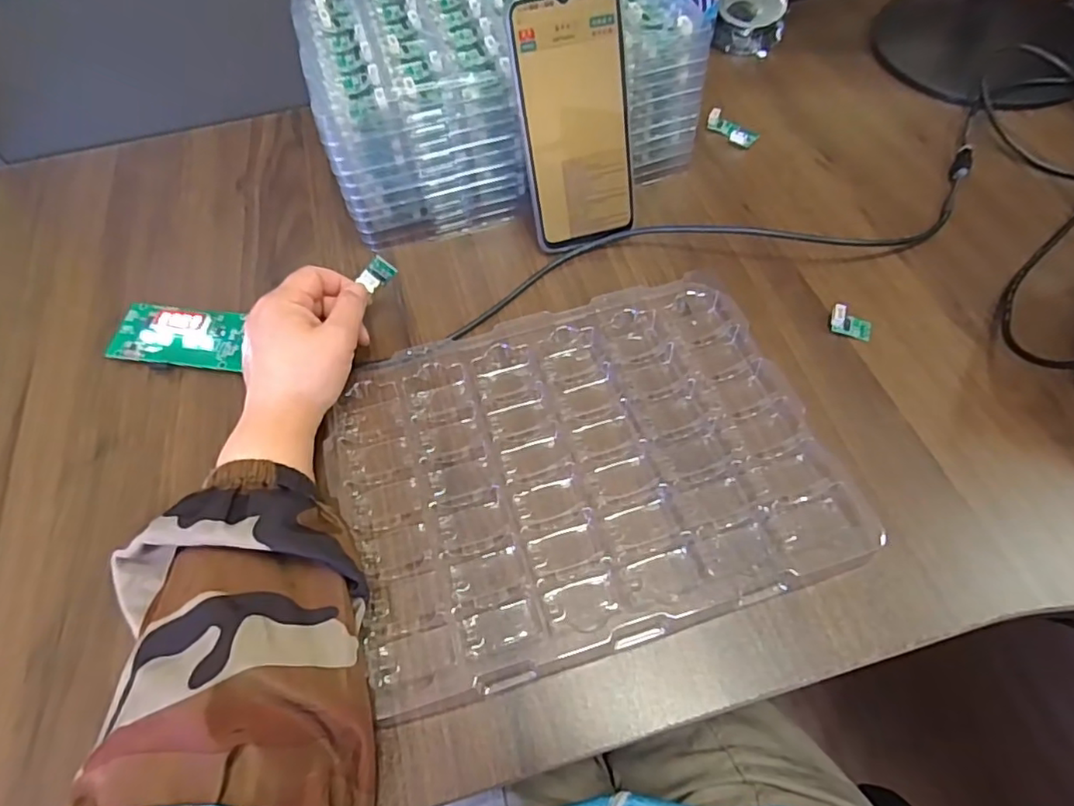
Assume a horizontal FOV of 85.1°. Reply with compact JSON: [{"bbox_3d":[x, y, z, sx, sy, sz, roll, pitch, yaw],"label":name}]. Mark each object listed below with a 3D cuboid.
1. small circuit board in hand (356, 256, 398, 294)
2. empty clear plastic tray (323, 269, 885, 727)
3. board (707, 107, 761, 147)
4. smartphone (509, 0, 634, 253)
[{"bbox_3d":[-0.109,-0.088,0.400,0.018,0.004,0.022,39,96,-17],"label":"small circuit board in hand"},{"bbox_3d":[0.023,0.031,0.349,0.269,0.020,0.213,-18,60,-7],"label":"empty clear plastic tray"},{"bbox_3d":[0.169,-0.239,0.508,0.047,0.010,0.020,37,68,22],"label":"board"},{"bbox_3d":[0.028,-0.190,0.405,0.075,0.159,0.011,-10,33,-2],"label":"smartphone"}]

